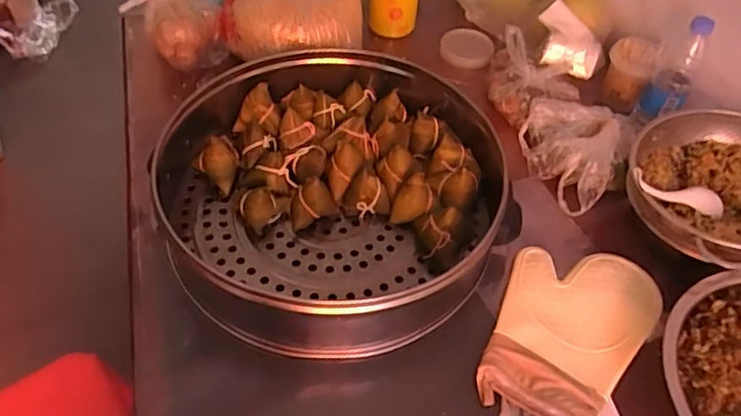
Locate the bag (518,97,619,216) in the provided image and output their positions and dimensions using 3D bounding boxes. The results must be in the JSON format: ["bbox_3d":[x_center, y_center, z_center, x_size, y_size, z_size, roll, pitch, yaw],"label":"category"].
[{"bbox_3d":[0.303,-0.090,0.902,0.148,0.086,0.164,21,51,12],"label":"bag"}]

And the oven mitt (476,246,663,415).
[{"bbox_3d":[0.257,0.148,0.727,0.180,0.028,0.263,21,51,13],"label":"oven mitt"}]

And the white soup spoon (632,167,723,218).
[{"bbox_3d":[0.411,-0.020,0.781,0.163,0.030,0.046,12,48,-20],"label":"white soup spoon"}]

